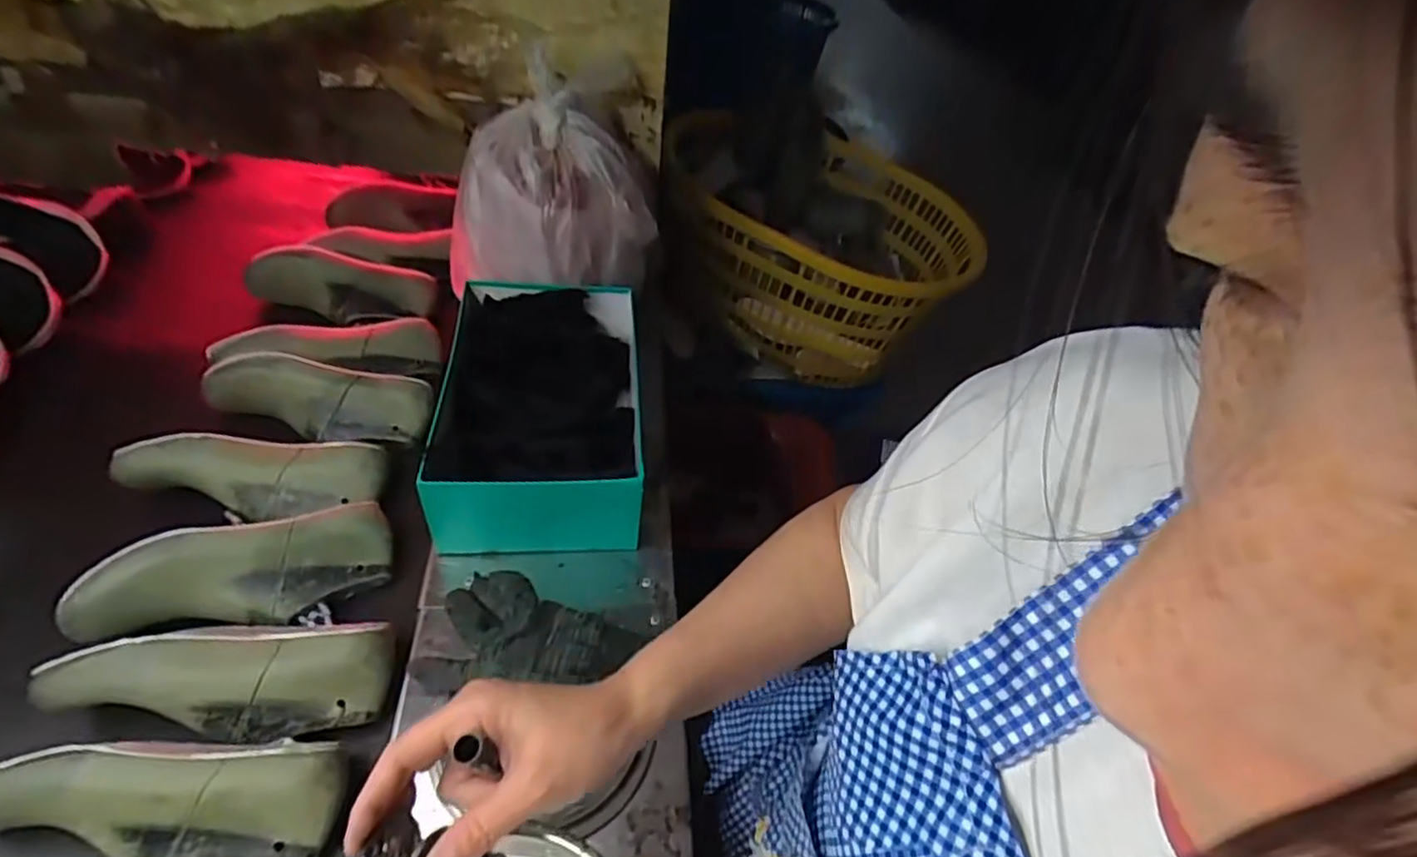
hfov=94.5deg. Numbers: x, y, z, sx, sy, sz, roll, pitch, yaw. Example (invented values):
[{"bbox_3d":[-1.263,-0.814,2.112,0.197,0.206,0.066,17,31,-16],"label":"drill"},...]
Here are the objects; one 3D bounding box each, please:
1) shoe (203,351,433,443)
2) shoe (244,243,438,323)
[{"bbox_3d":[-0.427,-0.037,0.719,0.213,0.059,0.080,10,48,-14],"label":"shoe"},{"bbox_3d":[-0.472,-0.183,0.830,0.219,0.071,0.078,4,45,-6],"label":"shoe"}]

